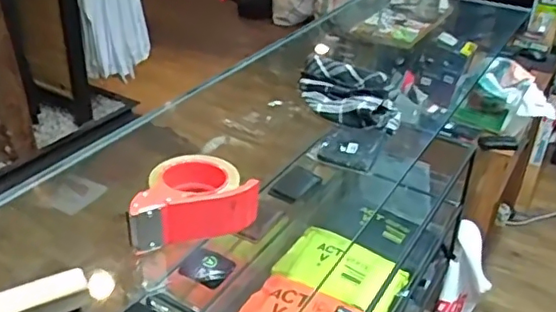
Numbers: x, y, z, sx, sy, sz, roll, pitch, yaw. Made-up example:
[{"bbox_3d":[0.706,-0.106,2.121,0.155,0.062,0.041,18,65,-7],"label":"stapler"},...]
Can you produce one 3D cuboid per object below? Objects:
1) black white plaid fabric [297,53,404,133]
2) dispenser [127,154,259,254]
[{"bbox_3d":[0.103,-0.101,0.927,0.087,0.060,0.203,-24,40,-36],"label":"black white plaid fabric"},{"bbox_3d":[-0.100,0.047,0.668,0.142,0.057,0.091,-9,33,-18],"label":"dispenser"}]

